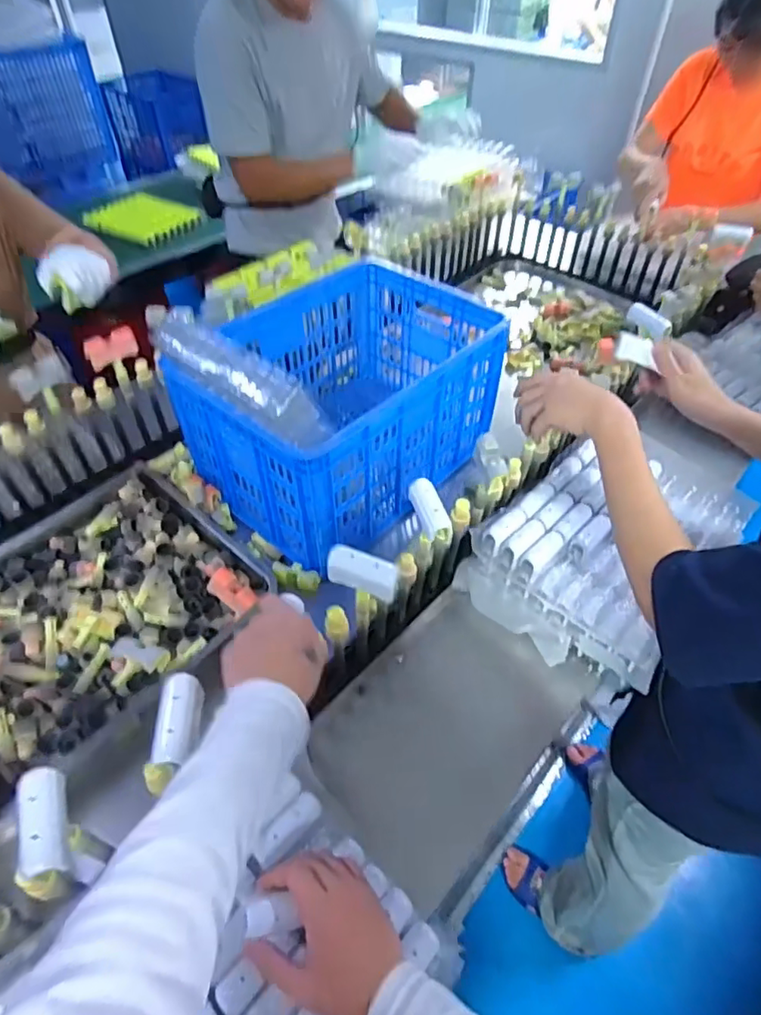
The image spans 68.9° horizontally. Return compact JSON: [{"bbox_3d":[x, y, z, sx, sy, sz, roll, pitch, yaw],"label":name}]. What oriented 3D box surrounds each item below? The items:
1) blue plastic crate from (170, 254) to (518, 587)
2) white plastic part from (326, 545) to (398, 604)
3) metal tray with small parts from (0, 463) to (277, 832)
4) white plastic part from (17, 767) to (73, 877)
[{"bbox_3d":[-0.055,-0.189,0.973,0.355,0.239,0.504,34,55,25],"label":"blue plastic crate"},{"bbox_3d":[-0.017,0.069,0.600,0.081,0.043,0.032,24,51,17],"label":"white plastic part"},{"bbox_3d":[-0.437,0.143,0.815,0.452,0.049,0.423,-32,57,-28],"label":"metal tray with small parts"},{"bbox_3d":[-0.267,0.246,0.441,0.029,0.033,0.081,-17,51,-18],"label":"white plastic part"}]

